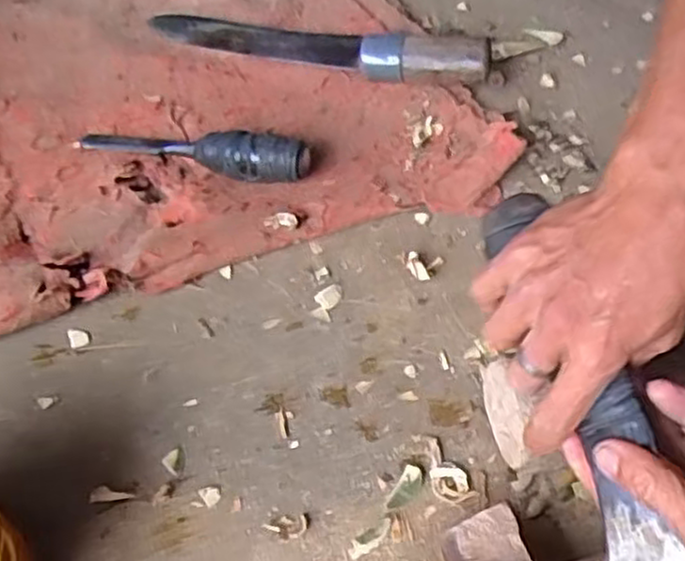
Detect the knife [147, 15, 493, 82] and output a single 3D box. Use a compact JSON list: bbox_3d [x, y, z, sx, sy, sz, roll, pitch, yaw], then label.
[{"bbox_3d":[-0.029,-0.217,0.665,0.318,0.049,0.033,16,58,11],"label":"knife"}]

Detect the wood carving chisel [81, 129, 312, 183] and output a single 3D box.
[{"bbox_3d":[-0.121,-0.108,0.594,0.192,0.036,0.029,12,57,9],"label":"wood carving chisel"}]

